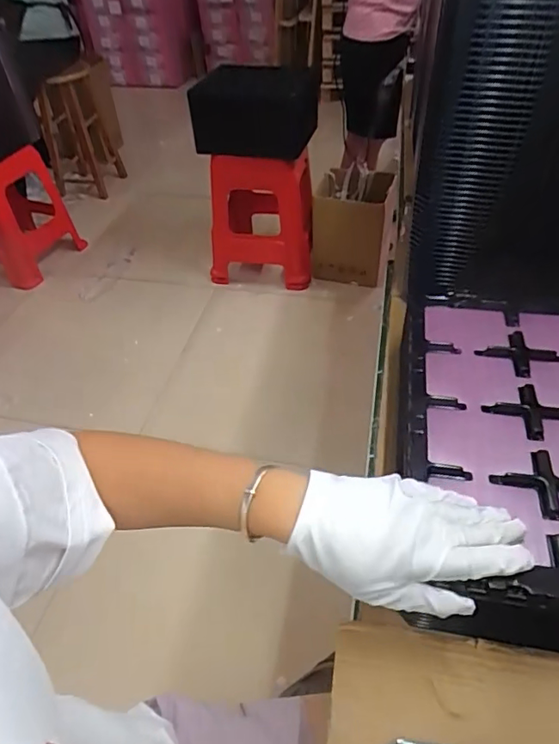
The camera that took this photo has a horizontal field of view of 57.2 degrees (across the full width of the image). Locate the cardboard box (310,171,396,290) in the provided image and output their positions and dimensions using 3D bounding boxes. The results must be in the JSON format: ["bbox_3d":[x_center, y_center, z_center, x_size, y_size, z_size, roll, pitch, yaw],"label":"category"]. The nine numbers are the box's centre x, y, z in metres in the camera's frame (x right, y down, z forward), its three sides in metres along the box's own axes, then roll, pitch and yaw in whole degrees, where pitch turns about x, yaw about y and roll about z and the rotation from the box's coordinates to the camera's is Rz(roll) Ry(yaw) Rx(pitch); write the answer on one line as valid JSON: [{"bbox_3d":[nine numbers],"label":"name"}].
[{"bbox_3d":[0.257,-0.522,1.836,0.273,0.334,0.262,3,45,7],"label":"cardboard box"}]

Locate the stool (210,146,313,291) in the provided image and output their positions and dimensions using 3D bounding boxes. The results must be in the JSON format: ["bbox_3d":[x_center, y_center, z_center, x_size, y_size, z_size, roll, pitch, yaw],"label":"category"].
[{"bbox_3d":[-0.063,-0.592,1.844,0.366,0.454,0.352,3,45,7],"label":"stool"}]

